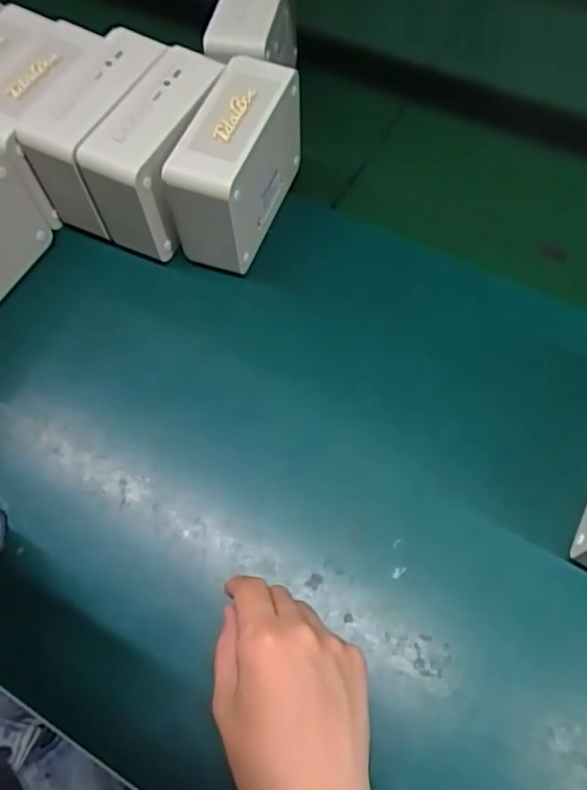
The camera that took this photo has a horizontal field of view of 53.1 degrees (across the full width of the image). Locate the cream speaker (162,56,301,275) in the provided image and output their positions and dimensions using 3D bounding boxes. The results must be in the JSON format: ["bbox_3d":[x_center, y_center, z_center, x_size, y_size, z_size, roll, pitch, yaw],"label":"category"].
[{"bbox_3d":[-0.043,-0.185,0.486,0.055,0.114,0.135,22,67,13],"label":"cream speaker"}]

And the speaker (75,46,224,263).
[{"bbox_3d":[-0.106,-0.195,0.492,0.066,0.107,0.140,20,67,12],"label":"speaker"}]

